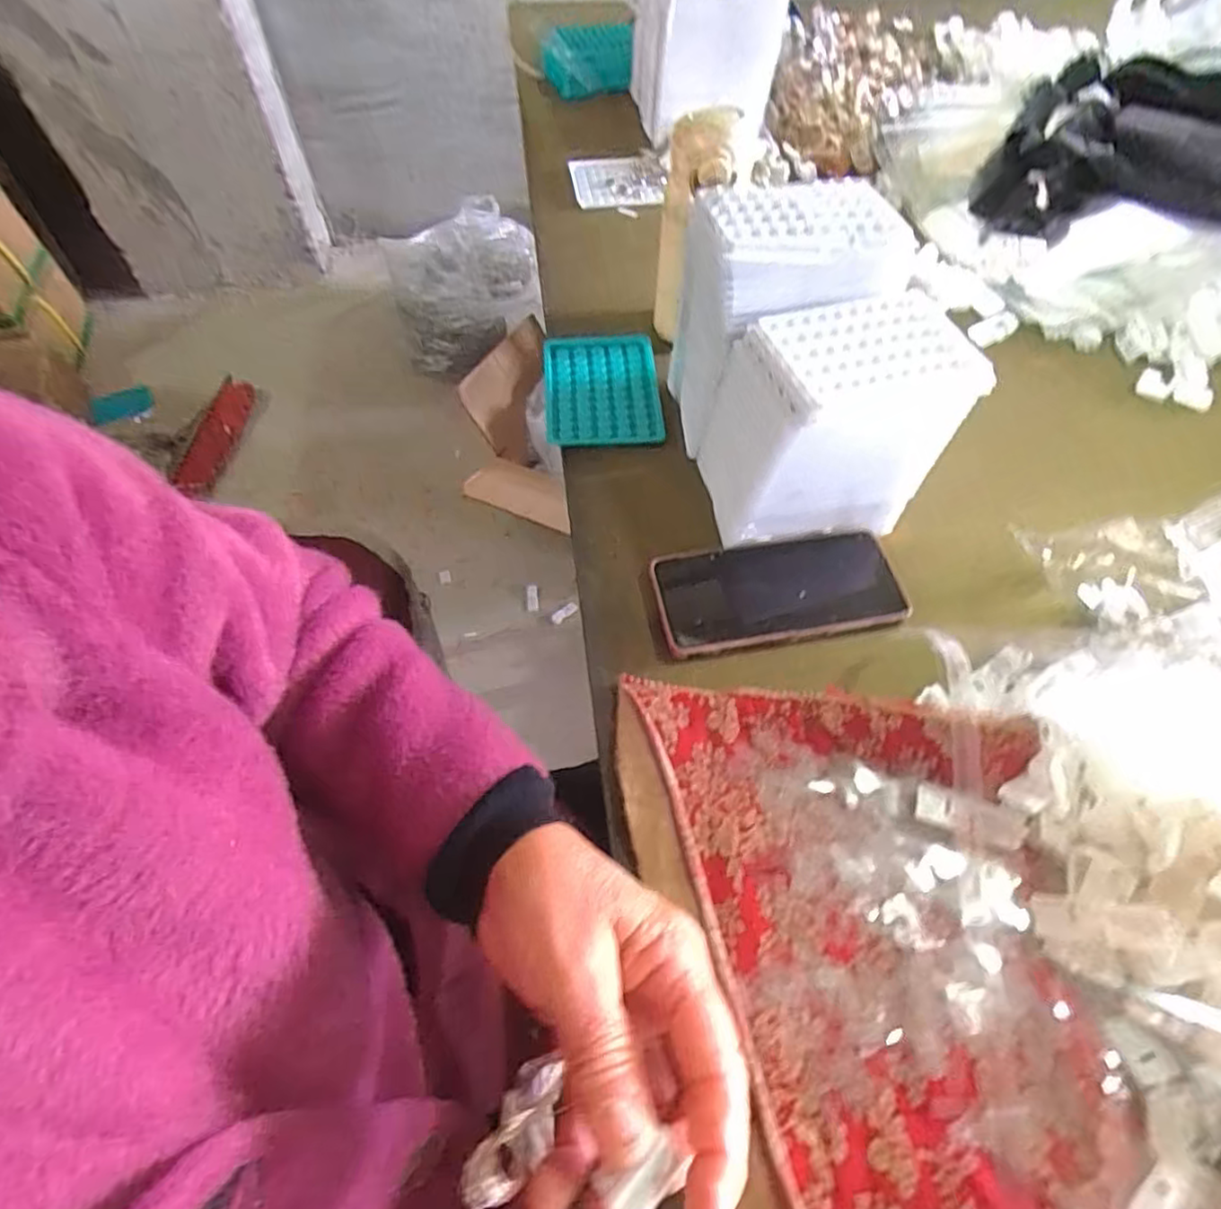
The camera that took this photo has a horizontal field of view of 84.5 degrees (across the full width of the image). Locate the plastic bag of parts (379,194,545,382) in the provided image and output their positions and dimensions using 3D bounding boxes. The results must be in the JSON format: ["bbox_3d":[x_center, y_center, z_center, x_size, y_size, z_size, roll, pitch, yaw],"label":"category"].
[{"bbox_3d":[-0.327,-0.734,1.560,0.334,0.227,0.320,-16,59,-11],"label":"plastic bag of parts"}]

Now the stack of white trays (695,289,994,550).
[{"bbox_3d":[0.142,-0.119,0.459,0.153,0.122,0.094,-10,59,-8],"label":"stack of white trays"}]

